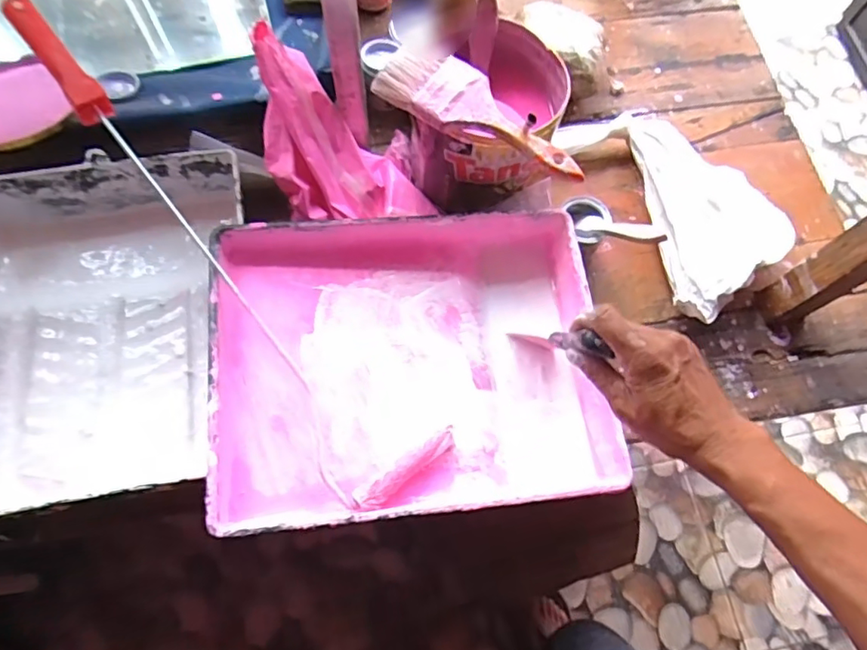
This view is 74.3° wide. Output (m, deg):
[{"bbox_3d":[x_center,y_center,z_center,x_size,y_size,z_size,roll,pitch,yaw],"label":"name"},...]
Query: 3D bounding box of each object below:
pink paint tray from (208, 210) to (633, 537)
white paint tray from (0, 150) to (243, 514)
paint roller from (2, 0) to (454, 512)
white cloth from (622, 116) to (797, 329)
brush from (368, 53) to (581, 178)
[{"bbox_3d":[-0.018,0.036,0.545,0.351,0.088,0.275,-7,70,-4],"label":"pink paint tray"},{"bbox_3d":[-0.337,0.003,0.582,0.274,0.093,0.340,-6,70,-4],"label":"white paint tray"},{"bbox_3d":[-0.213,-0.081,0.530,0.109,0.111,0.582,-40,76,-14],"label":"paint roller"},{"bbox_3d":[0.312,-0.135,0.637,0.138,0.038,0.263,-5,70,-3],"label":"white cloth"},{"bbox_3d":[0.046,-0.192,0.518,0.198,0.019,0.071,29,72,9],"label":"brush"}]

